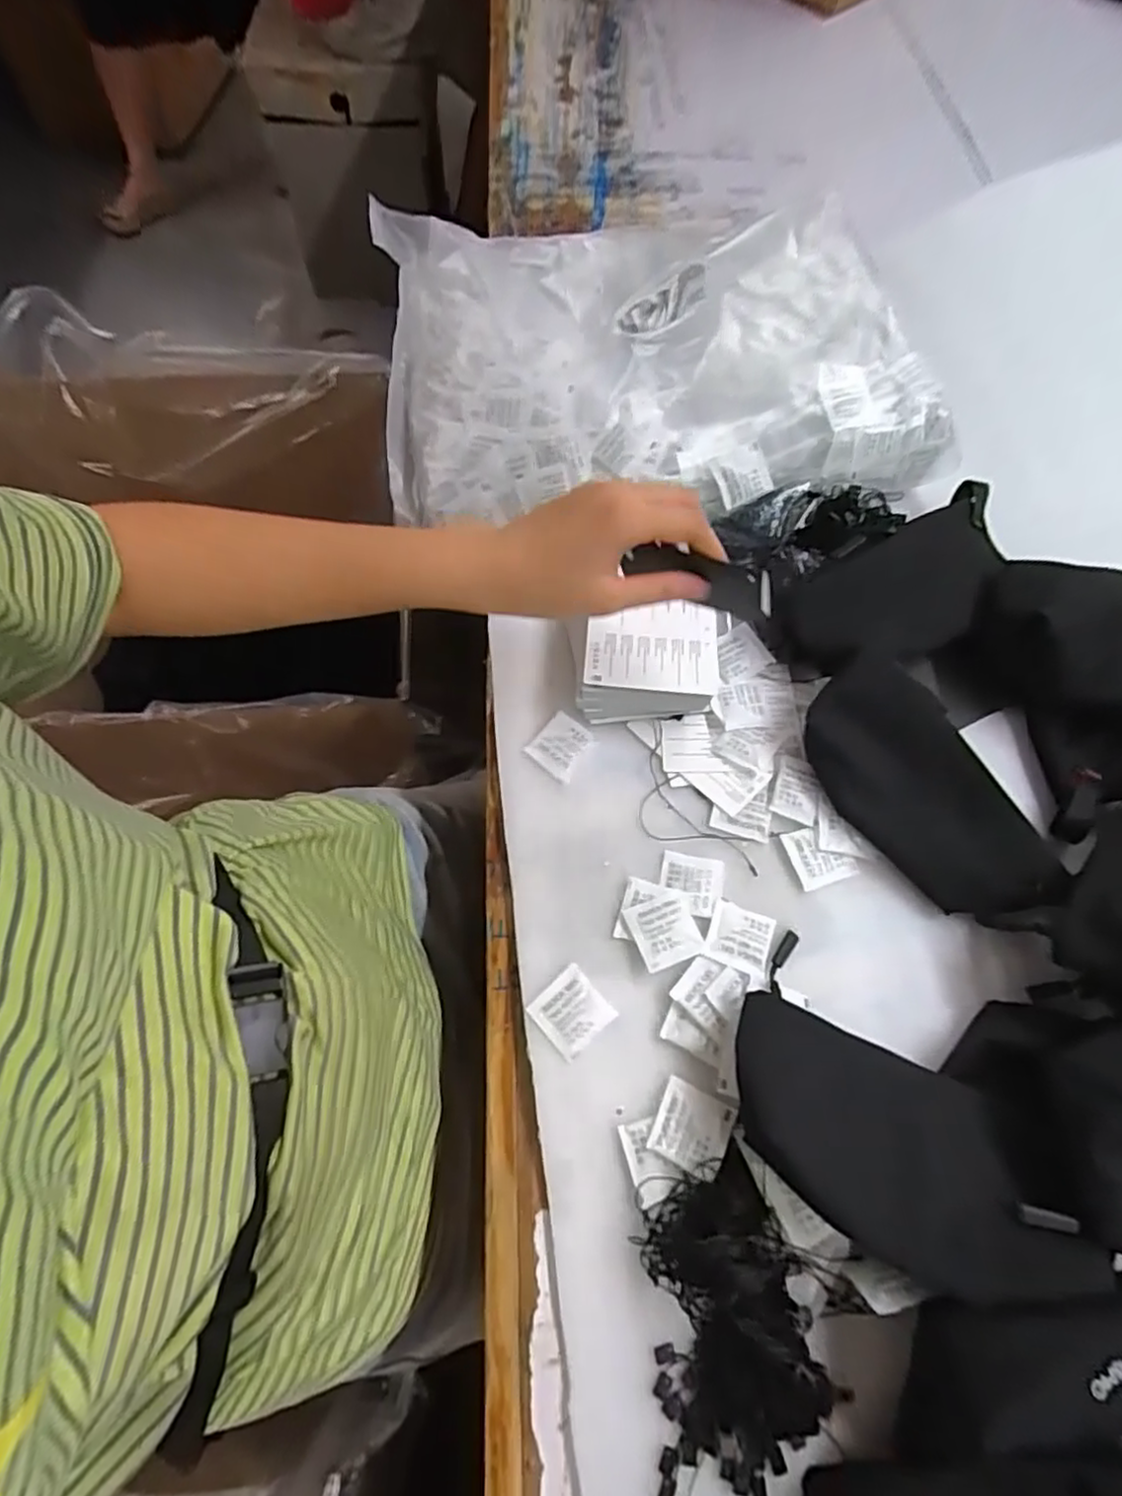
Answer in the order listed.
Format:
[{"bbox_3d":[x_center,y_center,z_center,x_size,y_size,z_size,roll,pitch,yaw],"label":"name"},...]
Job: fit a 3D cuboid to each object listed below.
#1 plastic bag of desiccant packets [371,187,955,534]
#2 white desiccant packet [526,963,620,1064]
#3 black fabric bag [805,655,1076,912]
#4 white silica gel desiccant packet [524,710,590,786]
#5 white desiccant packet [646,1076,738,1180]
[{"bbox_3d":[0.076,-0.343,0.578,0.455,0.082,0.344,-5,65,-1],"label":"plastic bag of desiccant packets"},{"bbox_3d":[0.006,0.157,0.402,0.040,0.007,0.039,-41,70,-16],"label":"white desiccant packet"},{"bbox_3d":[0.238,0.031,0.445,0.084,0.036,0.184,-37,83,-14],"label":"black fabric bag"},{"bbox_3d":[0.000,-0.002,0.481,0.037,0.008,0.041,36,71,17],"label":"white silica gel desiccant packet"},{"bbox_3d":[0.073,0.211,0.375,0.040,0.005,0.041,24,68,12],"label":"white desiccant packet"}]

